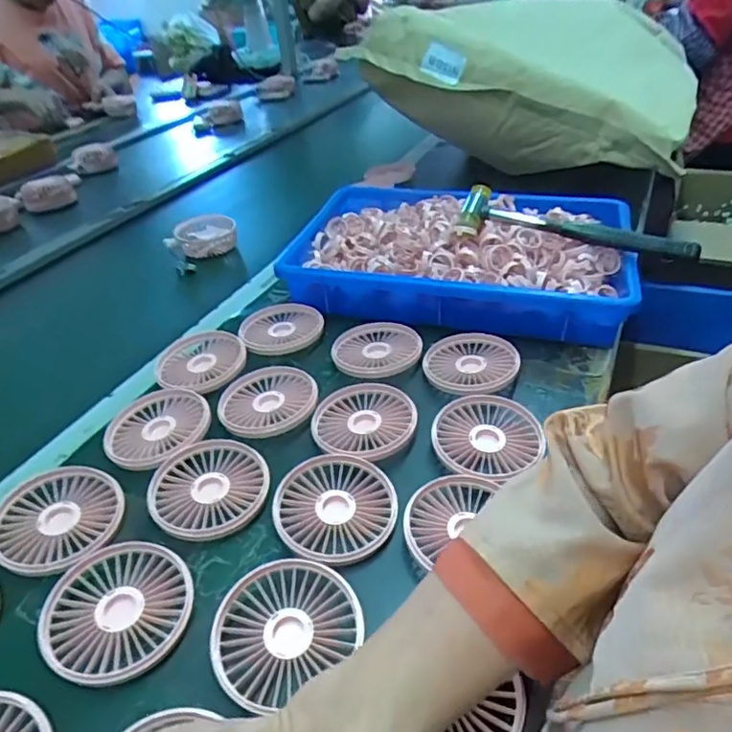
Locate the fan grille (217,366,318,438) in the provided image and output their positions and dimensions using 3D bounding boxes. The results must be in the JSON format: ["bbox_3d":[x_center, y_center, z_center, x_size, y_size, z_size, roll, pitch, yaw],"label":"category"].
[{"bbox_3d":[-0.088,0.031,0.505,0.086,0.010,0.086,-3,37,2],"label":"fan grille"}]

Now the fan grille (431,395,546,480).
[{"bbox_3d":[0.099,0.059,0.459,0.089,0.020,0.080,-29,43,-28],"label":"fan grille"}]

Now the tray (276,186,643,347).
[{"bbox_3d":[0.110,-0.136,0.652,0.357,0.072,0.253,6,38,14],"label":"tray"}]

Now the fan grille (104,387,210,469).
[{"bbox_3d":[-0.180,0.052,0.484,0.087,0.011,0.087,-3,37,2],"label":"fan grille"}]

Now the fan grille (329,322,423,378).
[{"bbox_3d":[0.010,-0.018,0.558,0.082,0.011,0.087,-3,37,2],"label":"fan grille"}]

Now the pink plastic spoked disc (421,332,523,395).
[{"bbox_3d":[0.100,0.000,0.533,0.082,0.025,0.081,-3,37,2],"label":"pink plastic spoked disc"}]

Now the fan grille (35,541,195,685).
[{"bbox_3d":[-0.157,0.157,0.356,0.087,0.021,0.086,-3,37,2],"label":"fan grille"}]

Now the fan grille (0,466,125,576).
[{"bbox_3d":[-0.228,0.111,0.411,0.086,0.012,0.086,-3,37,2],"label":"fan grille"}]

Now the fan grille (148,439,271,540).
[{"bbox_3d":[-0.119,0.091,0.427,0.088,0.010,0.082,-3,37,2],"label":"fan grille"}]

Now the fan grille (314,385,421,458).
[{"bbox_3d":[-0.001,0.047,0.476,0.086,0.009,0.086,-3,37,2],"label":"fan grille"}]

